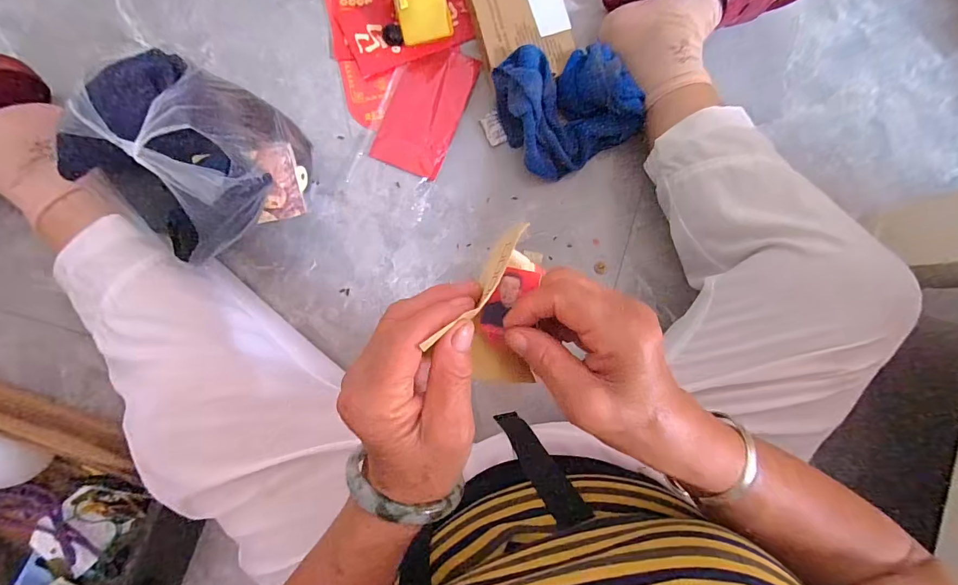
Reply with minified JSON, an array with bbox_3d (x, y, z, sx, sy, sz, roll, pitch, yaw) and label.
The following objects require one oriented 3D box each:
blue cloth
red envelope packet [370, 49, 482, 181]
[{"bbox_3d":[0.105,-0.229,0.500,0.145,0.065,0.145,-30,89,-5],"label":"blue cloth"},{"bbox_3d":[-0.068,-0.232,0.521,0.089,0.011,0.162,22,90,-4],"label":"red envelope packet"}]

